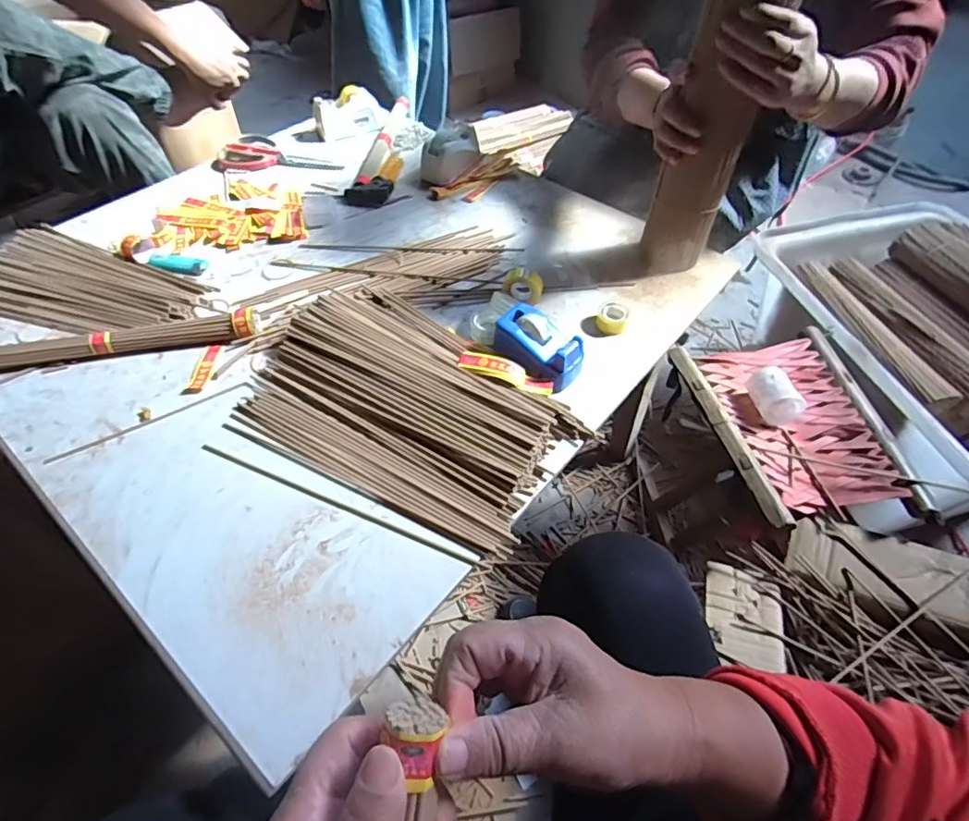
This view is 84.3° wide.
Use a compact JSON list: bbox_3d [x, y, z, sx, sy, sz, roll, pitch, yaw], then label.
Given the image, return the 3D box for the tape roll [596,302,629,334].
[{"bbox_3d":[0.158,-0.115,0.664,0.036,0.021,0.036,1,52,-1],"label":"tape roll"}]

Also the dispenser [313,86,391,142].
[{"bbox_3d":[-0.233,-0.519,0.933,0.126,0.054,0.063,-9,53,-9],"label":"dispenser"}]

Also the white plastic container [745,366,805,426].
[{"bbox_3d":[0.404,-0.025,0.740,0.052,0.053,0.080,-1,52,-2],"label":"white plastic container"}]

